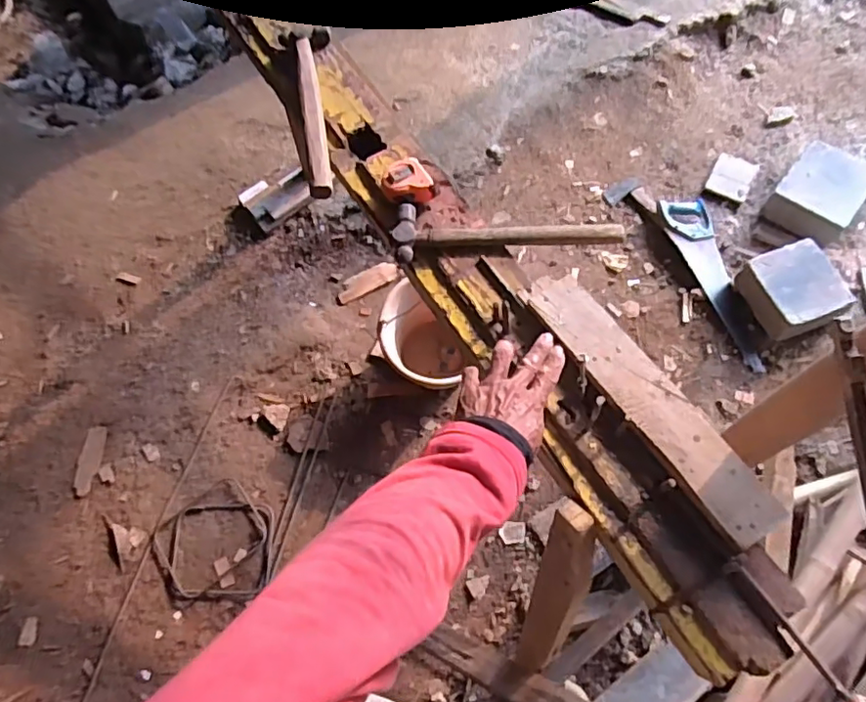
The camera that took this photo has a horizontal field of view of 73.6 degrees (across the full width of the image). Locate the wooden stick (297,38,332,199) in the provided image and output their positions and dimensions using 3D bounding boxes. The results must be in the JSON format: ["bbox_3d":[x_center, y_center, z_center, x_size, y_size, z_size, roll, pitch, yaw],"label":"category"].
[{"bbox_3d":[-0.167,-0.337,0.805,0.027,0.039,0.302,-10,63,0],"label":"wooden stick"}]

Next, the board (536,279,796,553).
[{"bbox_3d":[0.210,0.041,0.585,0.068,0.016,0.323,-31,65,-11],"label":"board"}]

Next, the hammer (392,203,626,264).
[{"bbox_3d":[0.090,-0.143,0.699,0.267,0.024,0.071,0,64,5],"label":"hammer"}]

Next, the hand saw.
[{"bbox_3d":[0.746,-0.198,1.582,0.169,0.039,0.550,-4,64,3],"label":"hand saw"}]

